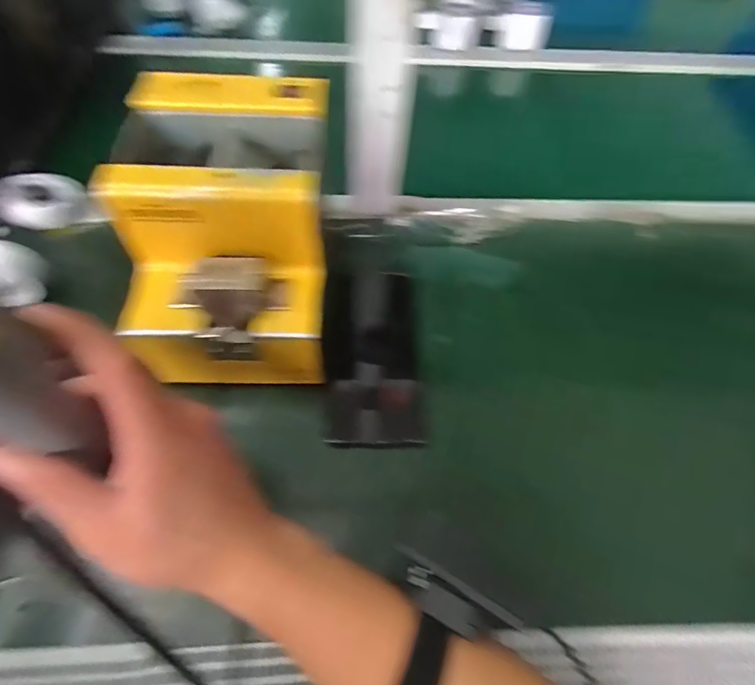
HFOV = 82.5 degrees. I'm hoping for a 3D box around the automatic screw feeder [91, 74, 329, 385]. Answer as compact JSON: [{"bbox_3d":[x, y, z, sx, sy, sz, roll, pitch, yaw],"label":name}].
[{"bbox_3d":[-0.108,-0.077,0.315,0.142,0.131,0.182,1,59,-2],"label":"automatic screw feeder"}]

